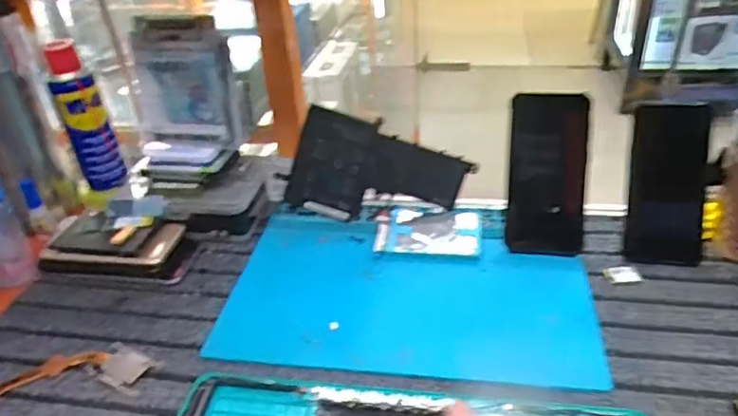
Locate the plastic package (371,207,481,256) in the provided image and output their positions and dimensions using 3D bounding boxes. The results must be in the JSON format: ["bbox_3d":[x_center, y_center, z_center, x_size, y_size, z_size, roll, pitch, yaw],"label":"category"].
[{"bbox_3d":[0.067,0.024,0.645,0.111,0.012,0.084,3,33,11],"label":"plastic package"}]

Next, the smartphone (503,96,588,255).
[{"bbox_3d":[0.184,-0.035,0.600,0.075,0.163,0.007,3,3,11],"label":"smartphone"}]

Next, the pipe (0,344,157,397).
[{"bbox_3d":[-0.291,0.160,0.492,0.206,0.011,0.076,-16,35,-18],"label":"pipe"}]

